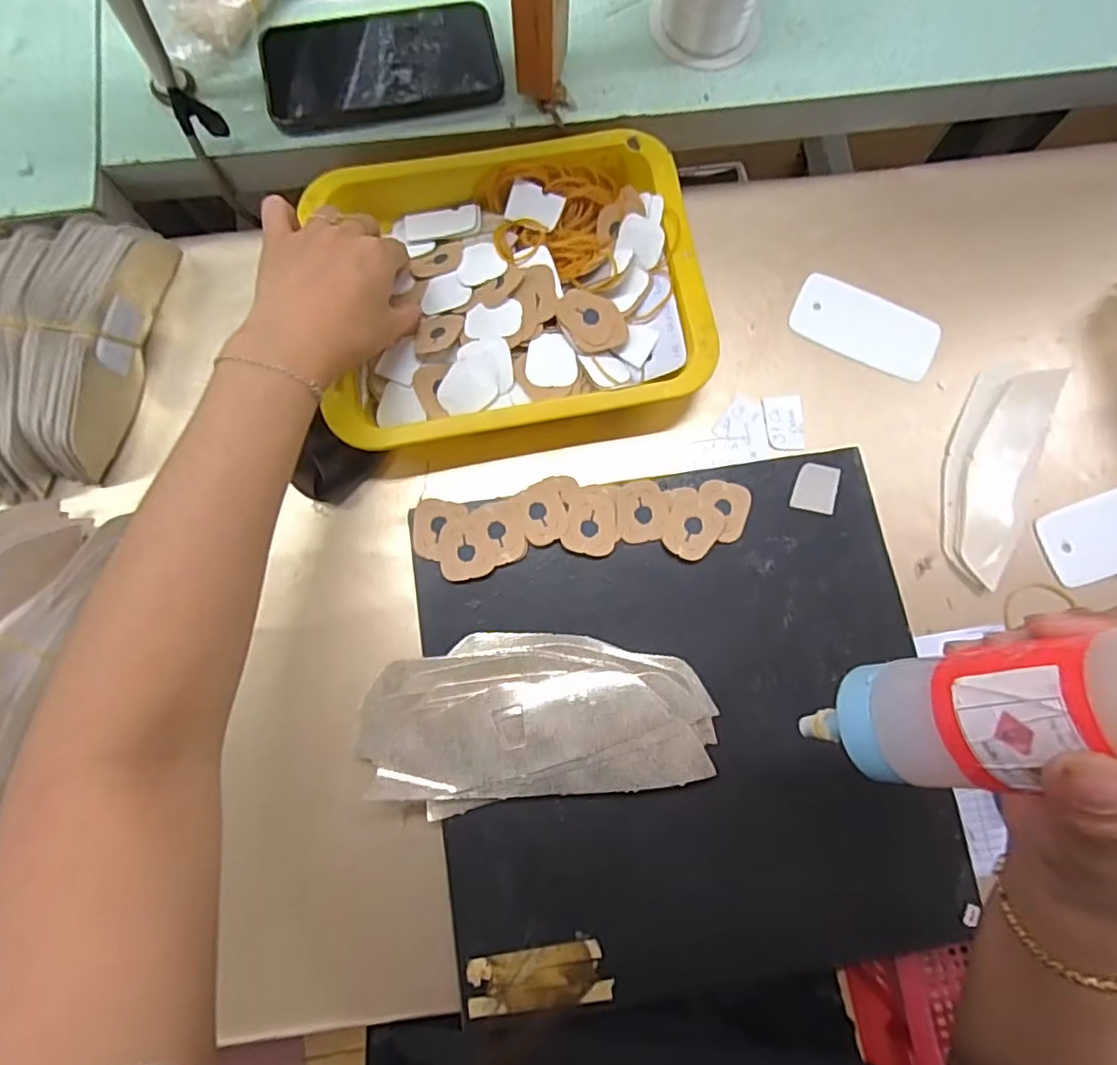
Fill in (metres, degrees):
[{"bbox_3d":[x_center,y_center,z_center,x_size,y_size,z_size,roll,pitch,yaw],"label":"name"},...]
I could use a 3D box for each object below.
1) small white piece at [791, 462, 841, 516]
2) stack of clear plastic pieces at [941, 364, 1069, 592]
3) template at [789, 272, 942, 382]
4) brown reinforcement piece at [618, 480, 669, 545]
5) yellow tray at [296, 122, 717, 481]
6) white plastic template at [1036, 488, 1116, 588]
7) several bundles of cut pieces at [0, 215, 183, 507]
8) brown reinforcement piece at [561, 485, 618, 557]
[{"bbox_3d":[0.169,-0.030,0.416,0.028,0.004,0.031,13,81,0],"label":"small white piece"},{"bbox_3d":[0.299,-0.045,0.441,0.056,0.013,0.160,24,82,2],"label":"stack of clear plastic pieces"},{"bbox_3d":[0.225,-0.152,0.466,0.105,0.005,0.057,29,82,3],"label":"template"},{"bbox_3d":[0.054,-0.013,0.407,0.032,0.004,0.038,-7,82,-3],"label":"brown reinforcement piece"},{"bbox_3d":[-0.034,-0.162,0.434,0.250,0.040,0.204,-7,82,-3],"label":"yellow tray"},{"bbox_3d":[0.383,-0.001,0.435,0.101,0.004,0.053,-19,83,-5],"label":"white plastic template"},{"bbox_3d":[-0.365,-0.120,0.414,0.160,0.054,0.192,7,81,-1],"label":"several bundles of cut pieces"},{"bbox_3d":[0.022,-0.008,0.403,0.033,0.004,0.043,12,81,0],"label":"brown reinforcement piece"}]

